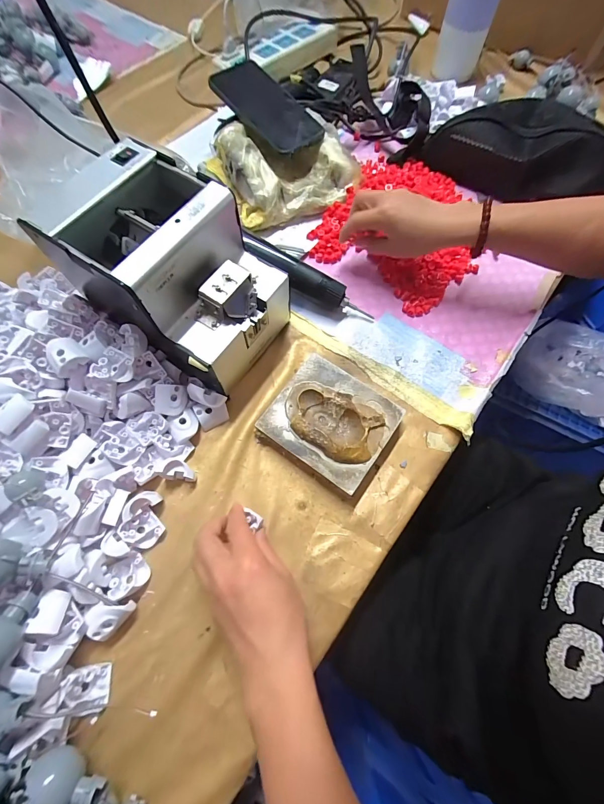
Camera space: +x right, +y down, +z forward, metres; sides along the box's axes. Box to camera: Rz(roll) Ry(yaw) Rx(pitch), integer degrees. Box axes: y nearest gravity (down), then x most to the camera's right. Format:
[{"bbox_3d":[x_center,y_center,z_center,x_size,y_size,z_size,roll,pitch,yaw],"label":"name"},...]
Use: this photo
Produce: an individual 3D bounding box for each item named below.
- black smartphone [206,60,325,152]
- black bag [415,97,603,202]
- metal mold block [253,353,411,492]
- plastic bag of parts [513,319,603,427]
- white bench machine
[{"bbox_3d":[-0.050,-0.428,0.487,0.092,0.014,0.214,-29,71,-18],"label":"black smartphone"},{"bbox_3d":[0.307,-0.360,0.474,0.252,0.068,0.134,21,70,8],"label":"black bag"},{"bbox_3d":[0.029,0.019,0.346,0.114,0.032,0.100,34,72,12],"label":"metal mold block"},{"bbox_3d":[0.667,-0.071,0.786,0.283,0.086,0.206,21,70,8],"label":"plastic bag of parts"},{"bbox_3d":[-0.121,-0.123,0.345,0.183,0.146,0.132,33,72,12],"label":"white bench machine"}]

